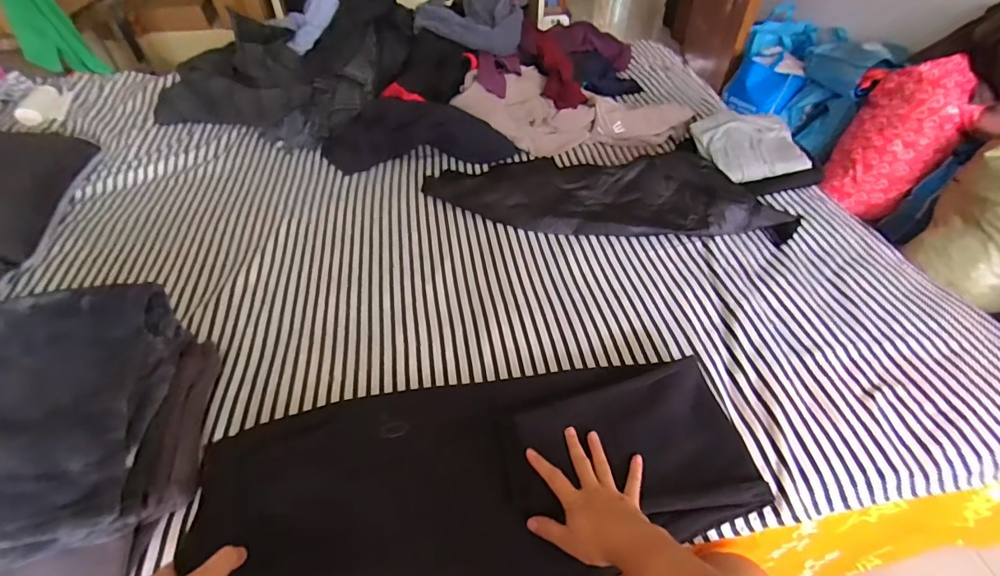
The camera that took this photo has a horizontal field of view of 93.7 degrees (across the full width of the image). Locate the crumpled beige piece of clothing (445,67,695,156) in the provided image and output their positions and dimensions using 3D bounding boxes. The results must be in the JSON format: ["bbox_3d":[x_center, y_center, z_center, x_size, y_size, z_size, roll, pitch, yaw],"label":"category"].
[{"bbox_3d":[0.174,-0.449,1.147,0.530,0.162,0.172,-2,46,-2],"label":"crumpled beige piece of clothing"}]

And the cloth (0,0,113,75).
[{"bbox_3d":[-1.276,-0.756,1.286,0.083,0.358,0.142,23,50,21],"label":"cloth"}]

